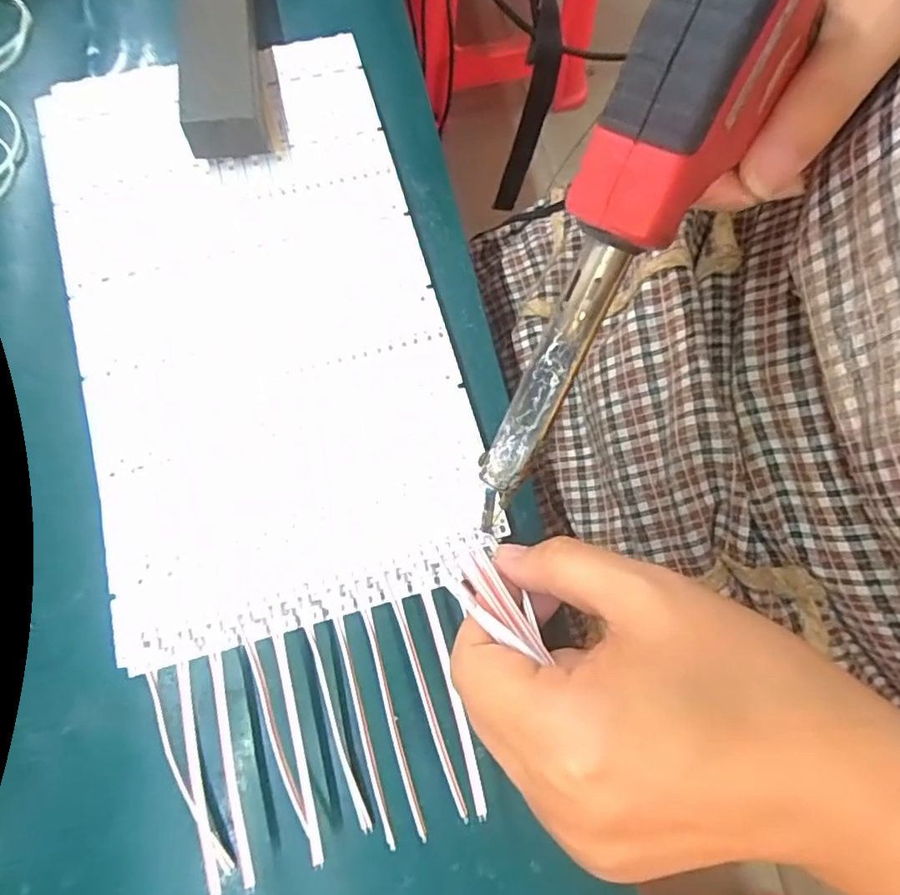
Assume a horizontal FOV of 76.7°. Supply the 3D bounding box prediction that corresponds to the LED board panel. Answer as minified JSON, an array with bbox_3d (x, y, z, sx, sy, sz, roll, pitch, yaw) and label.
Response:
[{"bbox_3d":[-0.081,-0.058,0.244,0.145,0.012,0.259,-15,76,-6],"label":"LED board panel"}]

